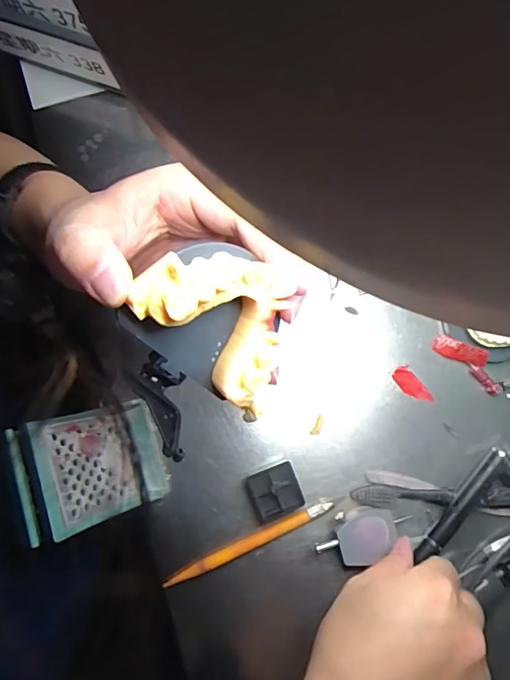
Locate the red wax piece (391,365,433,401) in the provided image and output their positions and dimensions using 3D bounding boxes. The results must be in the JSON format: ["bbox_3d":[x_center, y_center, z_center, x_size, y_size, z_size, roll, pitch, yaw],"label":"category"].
[{"bbox_3d":[0.124,0.037,0.365,0.016,0.006,0.035,-37,82,-8],"label":"red wax piece"}]

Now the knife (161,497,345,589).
[{"bbox_3d":[-0.002,0.147,0.337,0.134,0.012,0.010,-22,81,-5],"label":"knife"}]

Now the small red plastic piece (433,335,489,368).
[{"bbox_3d":[0.162,0.009,0.363,0.041,0.011,0.014,25,80,3],"label":"small red plastic piece"}]

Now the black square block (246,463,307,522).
[{"bbox_3d":[0.014,0.112,0.340,0.037,0.017,0.034,-23,81,-6],"label":"black square block"}]

